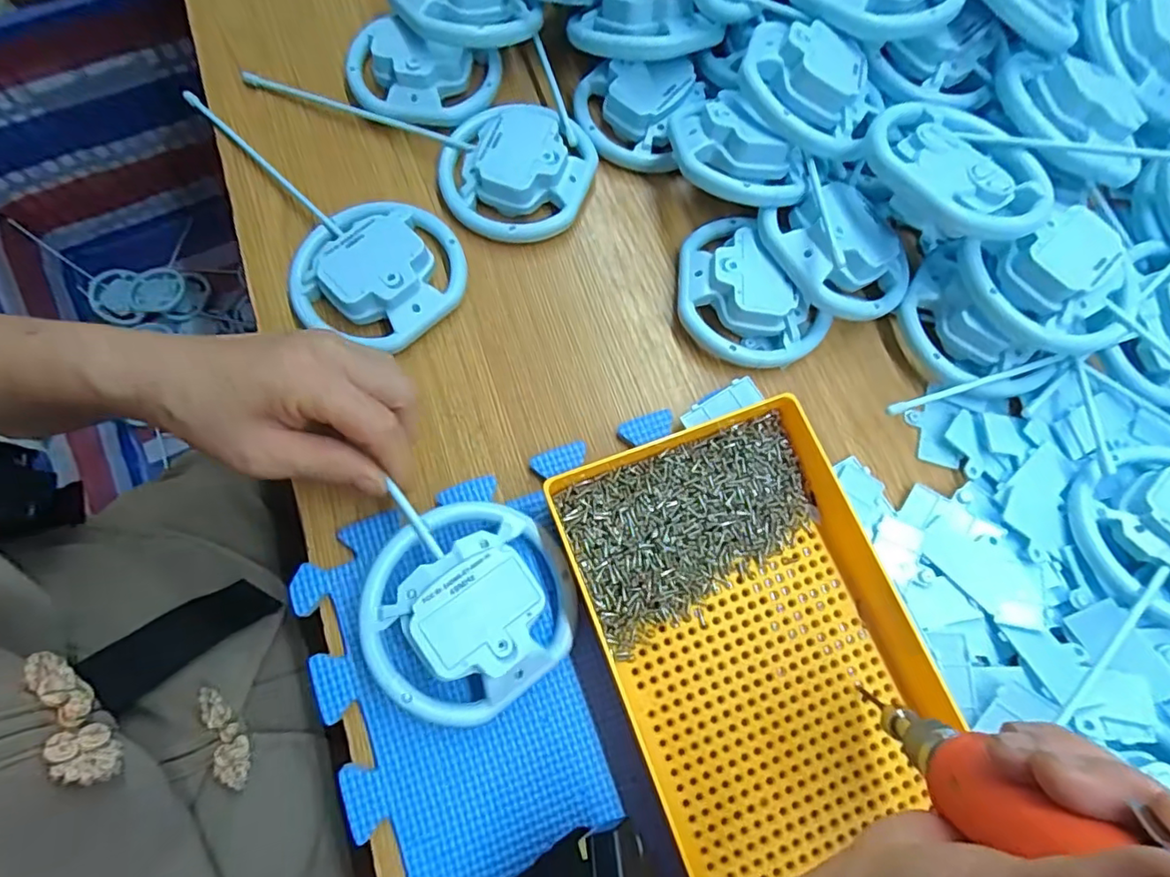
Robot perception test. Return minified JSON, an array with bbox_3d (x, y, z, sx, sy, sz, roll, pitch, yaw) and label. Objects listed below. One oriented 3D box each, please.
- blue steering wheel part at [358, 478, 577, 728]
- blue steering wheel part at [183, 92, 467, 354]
[{"bbox_3d":[-0.055,0.083,0.275,0.098,0.033,0.101,1,74,-2],"label":"blue steering wheel part"},{"bbox_3d":[-0.181,-0.147,0.353,0.239,0.033,0.104,40,77,9],"label":"blue steering wheel part"}]

